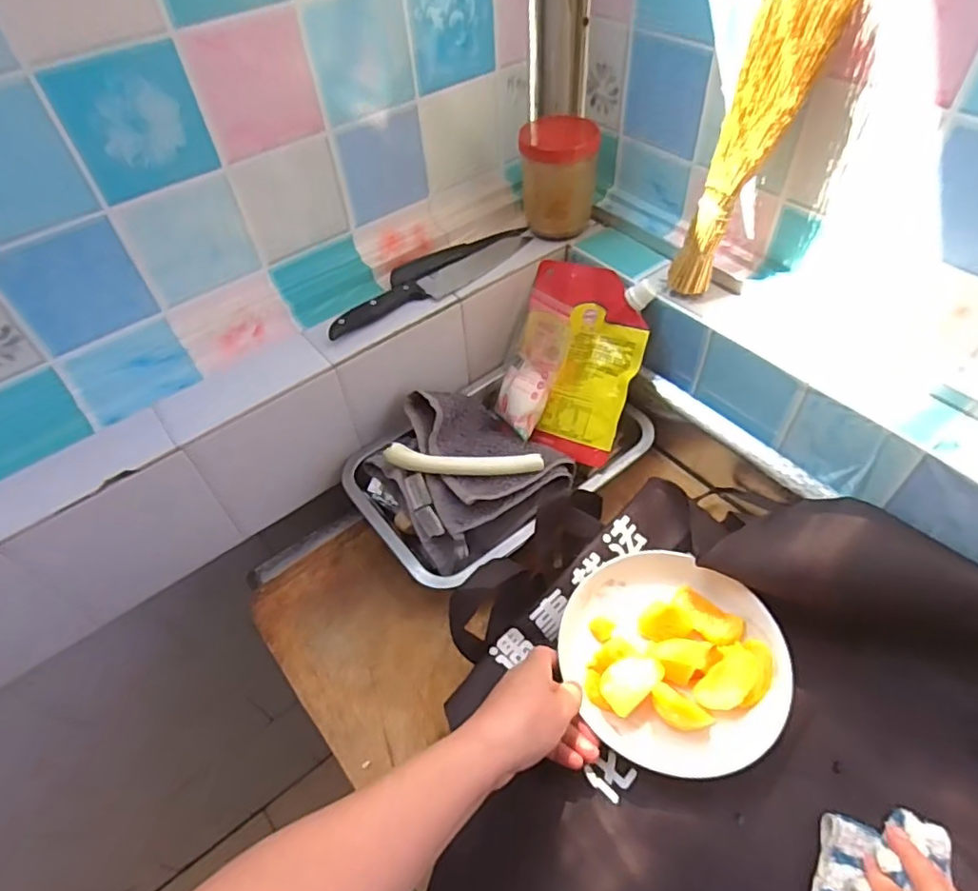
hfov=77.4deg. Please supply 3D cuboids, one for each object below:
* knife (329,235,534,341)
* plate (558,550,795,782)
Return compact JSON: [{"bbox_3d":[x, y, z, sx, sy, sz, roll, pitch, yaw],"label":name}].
[{"bbox_3d":[-0.051,-0.170,0.631,0.253,0.021,0.040,-37,56,-24],"label":"knife"},{"bbox_3d":[0.153,0.177,0.513,0.176,0.039,0.168,-2,50,3],"label":"plate"}]

